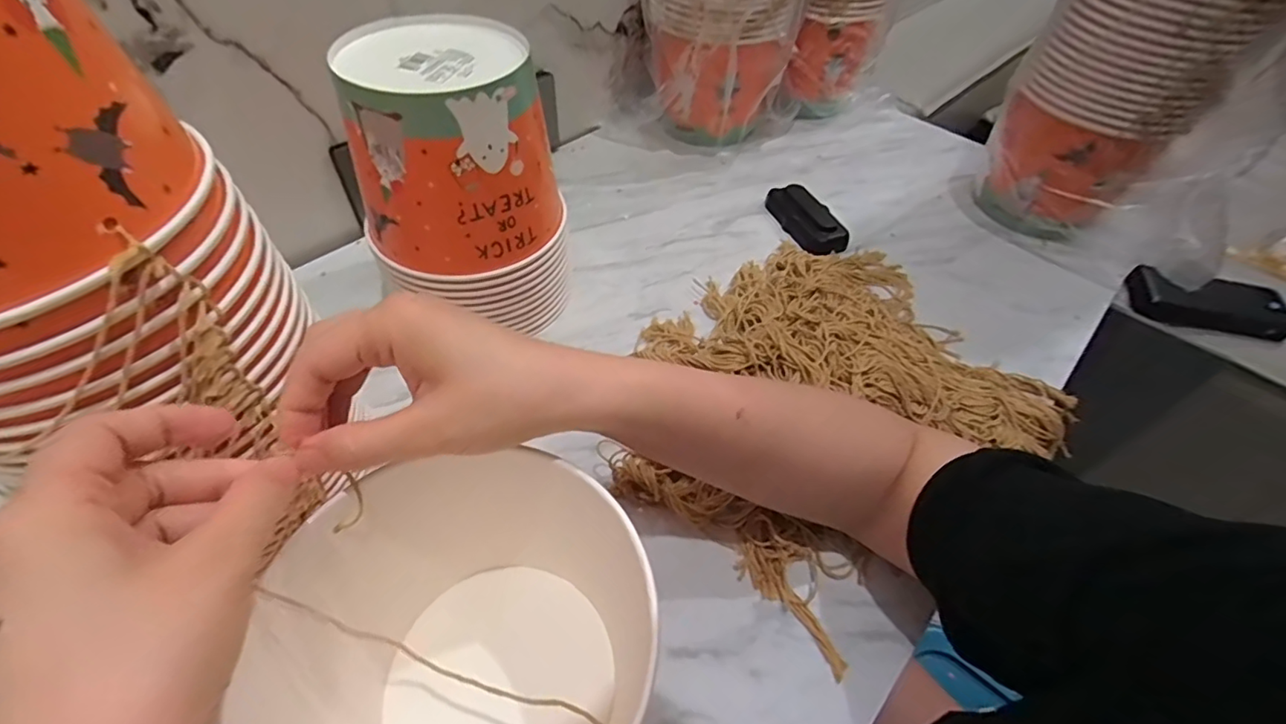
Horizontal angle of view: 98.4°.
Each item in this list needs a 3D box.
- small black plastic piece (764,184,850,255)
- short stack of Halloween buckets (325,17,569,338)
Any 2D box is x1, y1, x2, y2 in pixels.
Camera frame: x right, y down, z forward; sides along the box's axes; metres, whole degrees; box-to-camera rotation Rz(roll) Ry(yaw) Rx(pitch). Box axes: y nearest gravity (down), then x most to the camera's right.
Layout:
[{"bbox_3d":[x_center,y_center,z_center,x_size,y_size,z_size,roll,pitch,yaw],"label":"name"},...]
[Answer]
[{"bbox_3d":[0.180,-0.161,0.610,0.050,0.022,0.106,-16,53,-16],"label":"small black plastic piece"},{"bbox_3d":[-0.136,-0.127,0.437,0.143,0.215,0.131,-2,51,-5],"label":"short stack of Halloween buckets"}]

